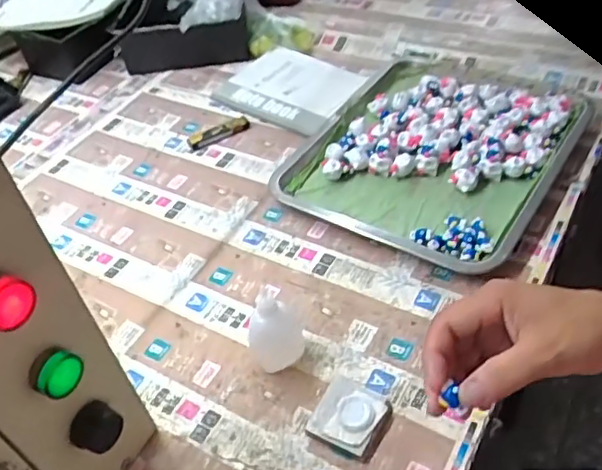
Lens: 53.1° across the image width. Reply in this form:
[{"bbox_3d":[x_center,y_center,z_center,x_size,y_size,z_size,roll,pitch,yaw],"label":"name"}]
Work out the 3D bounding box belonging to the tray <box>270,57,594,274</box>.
[{"bbox_3d":[0.145,-0.096,0.672,0.276,0.032,0.299,20,56,23],"label":"tray"}]

